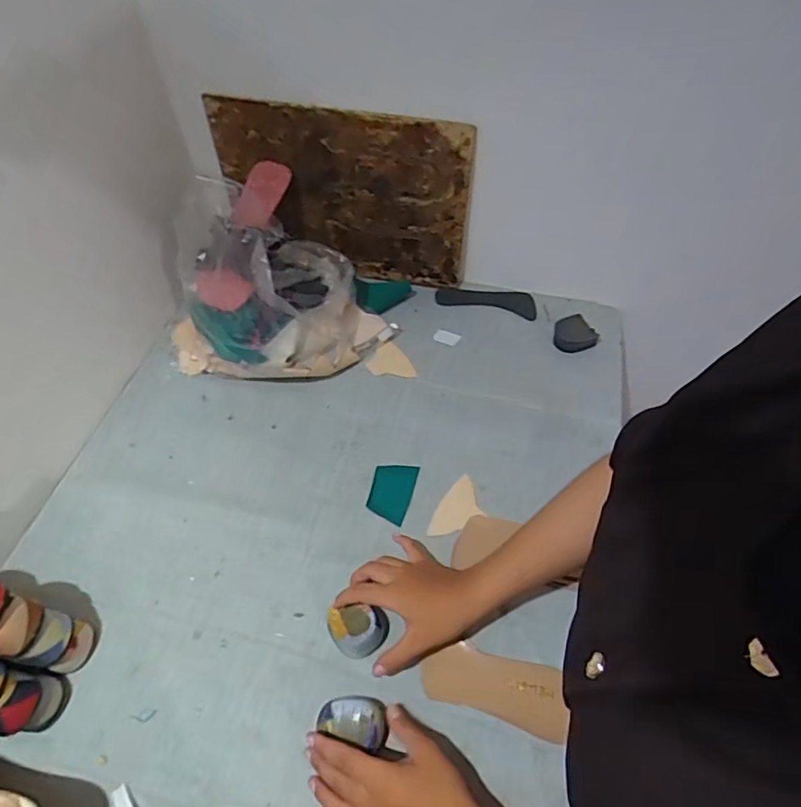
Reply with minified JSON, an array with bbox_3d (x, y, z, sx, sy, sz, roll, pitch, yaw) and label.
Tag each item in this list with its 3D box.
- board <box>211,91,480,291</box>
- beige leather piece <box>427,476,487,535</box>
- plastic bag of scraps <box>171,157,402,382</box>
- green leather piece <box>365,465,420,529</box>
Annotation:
[{"bbox_3d":[-0.083,-0.297,0.806,0.368,0.277,0.020,12,56,9],"label":"board"},{"bbox_3d":[0.062,0.127,0.653,0.075,0.011,0.053,-27,66,-7],"label":"beige leather piece"},{"bbox_3d":[-0.183,-0.155,0.736,0.243,0.214,0.254,36,63,24],"label":"plastic bag of scraps"},{"bbox_3d":[-0.011,0.110,0.675,0.051,0.004,0.079,16,58,3],"label":"green leather piece"}]

